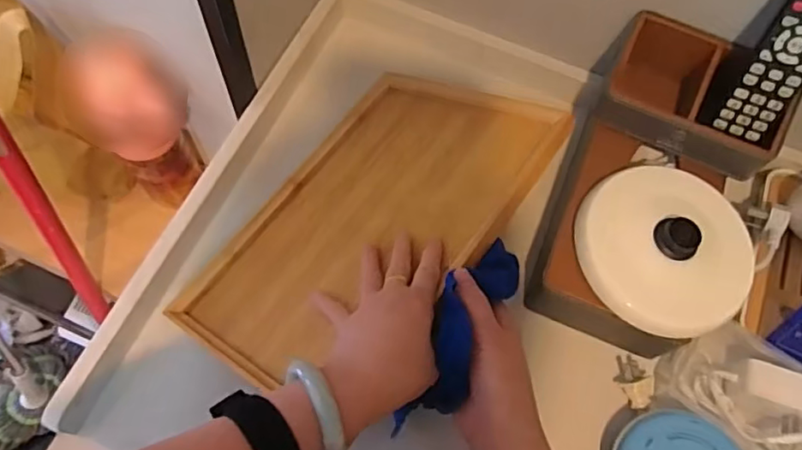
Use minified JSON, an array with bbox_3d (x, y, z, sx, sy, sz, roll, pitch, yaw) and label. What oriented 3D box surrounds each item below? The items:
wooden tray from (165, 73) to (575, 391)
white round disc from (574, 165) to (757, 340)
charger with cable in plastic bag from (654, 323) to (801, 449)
[{"bbox_3d":[-0.026,-0.007,0.512,0.224,0.016,0.330,25,66,33],"label":"wooden tray"},{"bbox_3d":[0.226,0.019,0.487,0.141,0.033,0.138,1,65,-3],"label":"white round disc"},{"bbox_3d":[0.302,0.143,0.501,0.135,0.039,0.101,33,68,12],"label":"charger with cable in plastic bag"}]

